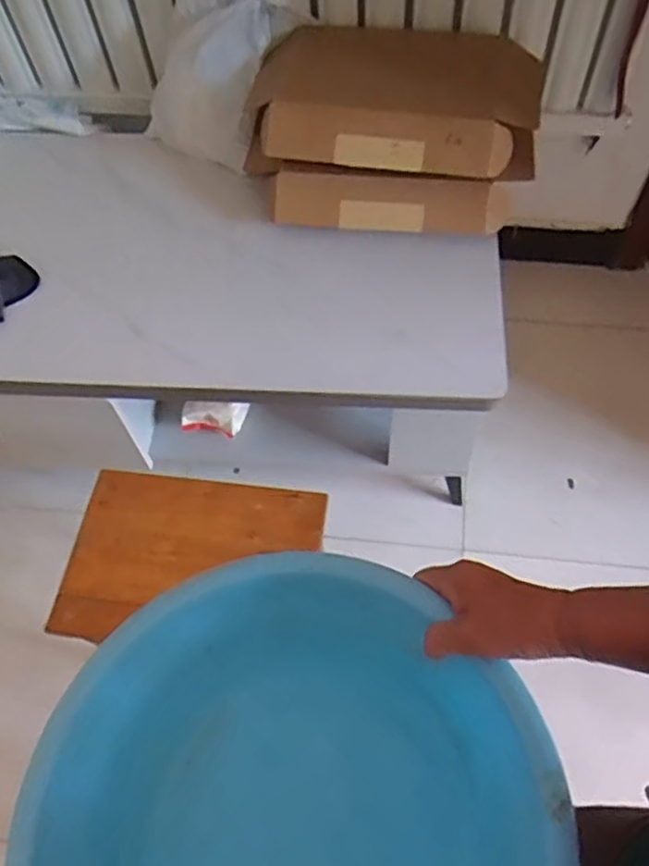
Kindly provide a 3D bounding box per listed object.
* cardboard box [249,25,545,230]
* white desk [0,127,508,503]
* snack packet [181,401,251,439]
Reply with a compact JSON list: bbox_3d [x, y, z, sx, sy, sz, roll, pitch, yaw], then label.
[{"bbox_3d":[0.103,-0.514,1.119,0.470,0.176,0.310,8,61,7],"label":"cardboard box"},{"bbox_3d":[-0.285,-0.220,1.300,1.168,0.403,0.566,4,60,5],"label":"white desk"},{"bbox_3d":[-0.203,-0.033,1.255,0.122,0.074,0.023,7,33,-1],"label":"snack packet"}]

